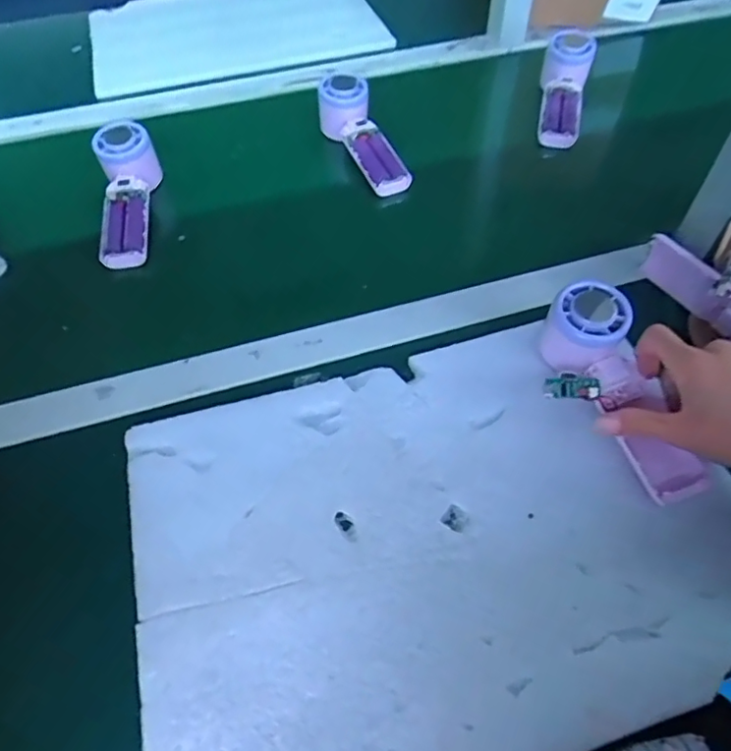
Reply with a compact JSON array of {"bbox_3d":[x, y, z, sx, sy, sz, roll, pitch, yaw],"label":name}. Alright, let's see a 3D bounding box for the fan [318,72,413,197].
[{"bbox_3d":[-0.001,-0.261,0.627,0.047,0.052,0.156,-25,76,-17],"label":"fan"}]

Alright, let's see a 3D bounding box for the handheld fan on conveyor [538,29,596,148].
[{"bbox_3d":[0.239,-0.349,0.684,0.056,0.069,0.167,15,58,9],"label":"handheld fan on conveyor"}]

